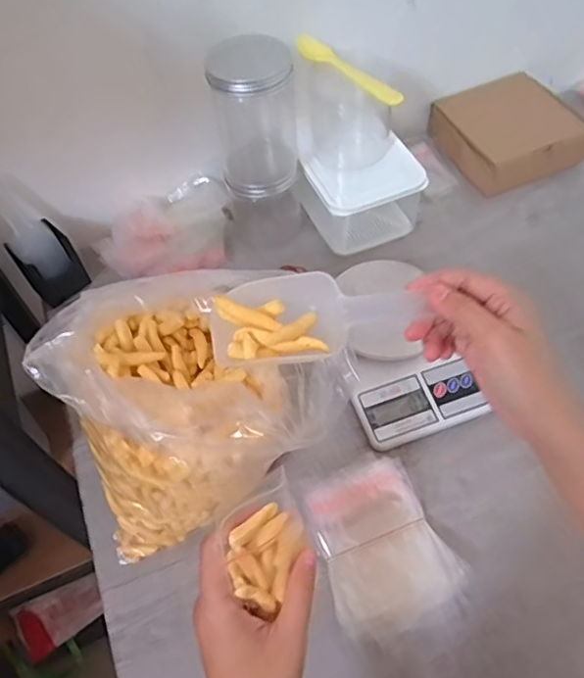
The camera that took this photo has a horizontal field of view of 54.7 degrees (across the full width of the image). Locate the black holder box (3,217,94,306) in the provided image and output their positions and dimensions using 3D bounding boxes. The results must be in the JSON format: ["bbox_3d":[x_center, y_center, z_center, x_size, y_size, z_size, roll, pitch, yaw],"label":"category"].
[{"bbox_3d":[-0.298,-0.087,0.706,0.067,0.094,0.057,-39,62,-20],"label":"black holder box"}]

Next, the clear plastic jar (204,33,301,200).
[{"bbox_3d":[-0.040,-0.241,0.641,0.084,0.153,0.079,-2,56,3],"label":"clear plastic jar"}]

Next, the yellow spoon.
[{"bbox_3d":[0.060,-0.290,0.607,0.020,0.019,0.147,-36,61,-19],"label":"yellow spoon"}]

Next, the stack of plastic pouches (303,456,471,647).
[{"bbox_3d":[0.080,0.185,0.499,0.111,0.024,0.139,-24,58,-12],"label":"stack of plastic pouches"}]

